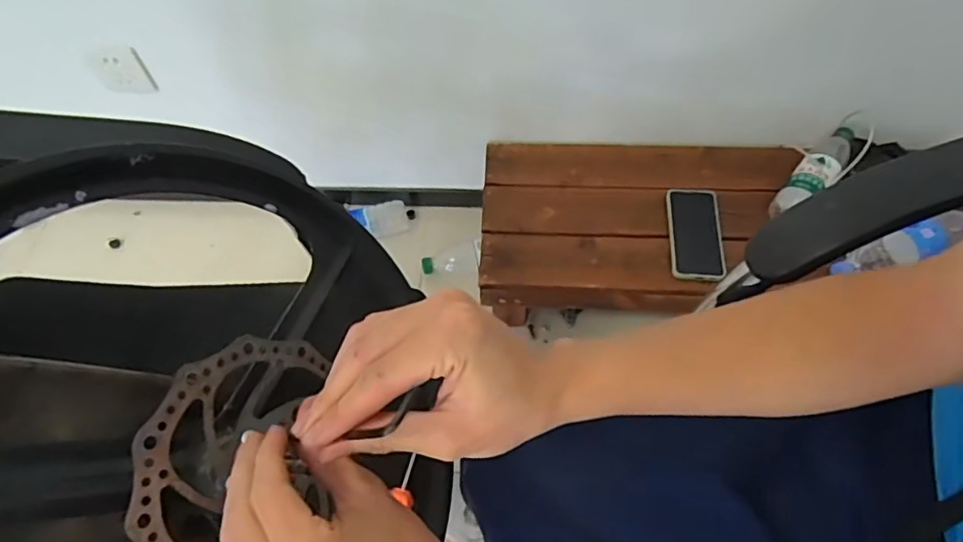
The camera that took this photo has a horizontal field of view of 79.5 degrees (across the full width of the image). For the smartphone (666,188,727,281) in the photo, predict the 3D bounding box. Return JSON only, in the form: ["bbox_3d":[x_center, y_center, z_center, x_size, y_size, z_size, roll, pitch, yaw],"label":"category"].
[{"bbox_3d":[0.338,-0.059,0.915,0.078,0.017,0.166,-2,62,13],"label":"smartphone"}]

